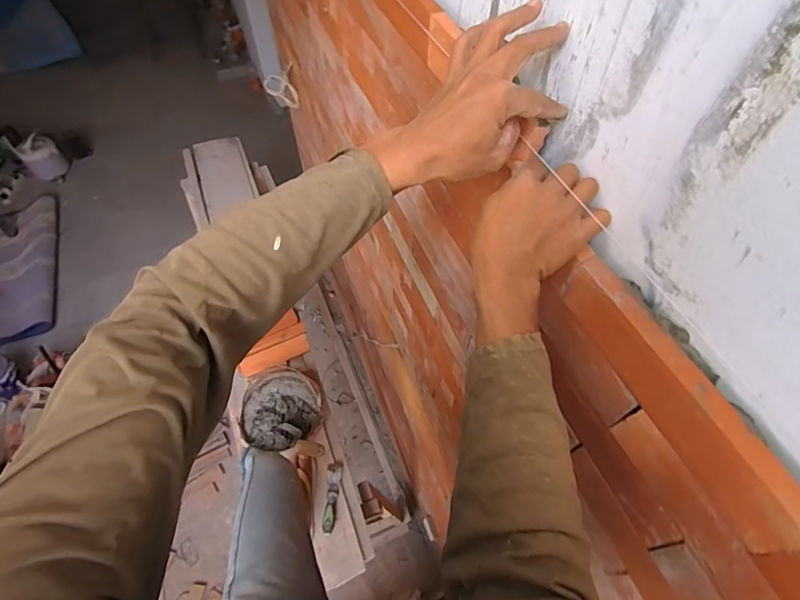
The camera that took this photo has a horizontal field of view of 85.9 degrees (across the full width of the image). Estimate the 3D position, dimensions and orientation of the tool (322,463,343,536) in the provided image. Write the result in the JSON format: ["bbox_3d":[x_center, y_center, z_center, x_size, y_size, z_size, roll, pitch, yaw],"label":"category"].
[{"bbox_3d":[-0.199,0.569,1.240,0.040,0.018,0.187,4,56,2],"label":"tool"}]

